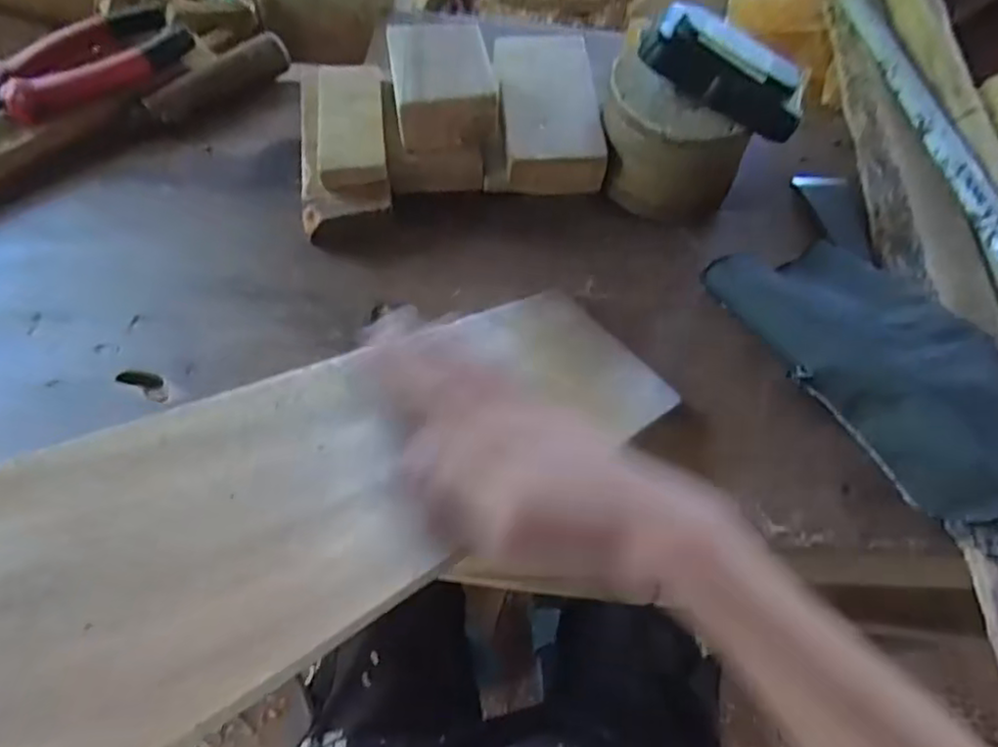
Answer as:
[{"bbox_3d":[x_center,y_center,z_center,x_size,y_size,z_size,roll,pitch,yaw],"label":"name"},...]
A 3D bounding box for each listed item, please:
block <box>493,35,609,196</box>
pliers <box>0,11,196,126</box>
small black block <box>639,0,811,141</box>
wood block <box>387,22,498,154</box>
[{"bbox_3d":[0.035,-0.191,0.469,0.066,0.028,0.144,-1,64,-6],"label":"block"},{"bbox_3d":[-0.308,-0.211,0.453,0.181,0.019,0.065,-32,71,-22],"label":"pliers"},{"bbox_3d":[0.141,-0.186,0.406,0.104,0.035,0.035,30,64,-3],"label":"small black block"},{"bbox_3d":[-0.039,-0.191,0.431,0.066,0.041,0.079,-8,64,-9],"label":"wood block"}]

